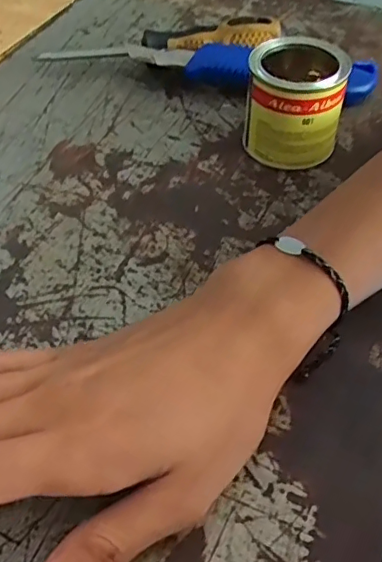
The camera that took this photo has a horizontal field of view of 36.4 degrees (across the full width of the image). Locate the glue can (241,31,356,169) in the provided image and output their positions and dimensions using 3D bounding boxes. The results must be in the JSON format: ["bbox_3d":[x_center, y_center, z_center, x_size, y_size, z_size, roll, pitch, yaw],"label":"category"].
[{"bbox_3d":[0.063,-0.109,0.352,0.059,0.061,0.063,9,50,8],"label":"glue can"}]

